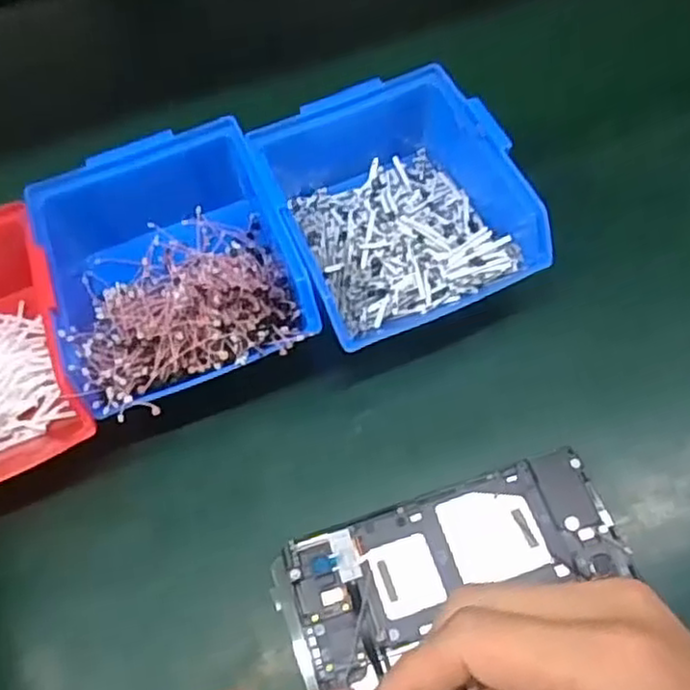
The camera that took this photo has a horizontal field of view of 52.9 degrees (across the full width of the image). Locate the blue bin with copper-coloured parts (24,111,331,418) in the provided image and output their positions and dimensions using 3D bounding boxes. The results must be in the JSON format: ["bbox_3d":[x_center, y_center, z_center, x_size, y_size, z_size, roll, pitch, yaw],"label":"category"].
[{"bbox_3d":[-0.089,-0.038,0.375,0.120,0.065,0.140,-20,64,-7],"label":"blue bin with copper-coloured parts"}]

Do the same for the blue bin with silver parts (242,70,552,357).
[{"bbox_3d":[0.024,-0.079,0.390,0.123,0.068,0.150,-21,64,-8],"label":"blue bin with silver parts"}]

